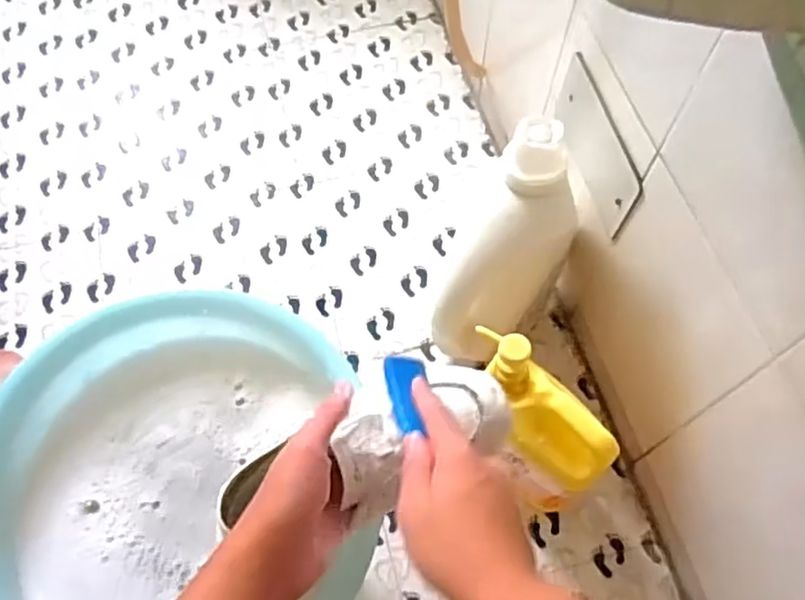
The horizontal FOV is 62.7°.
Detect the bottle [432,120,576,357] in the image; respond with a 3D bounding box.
[{"bbox_3d":[0.118,-0.048,0.695,0.099,0.291,0.117,23,31,10],"label":"bottle"}]

